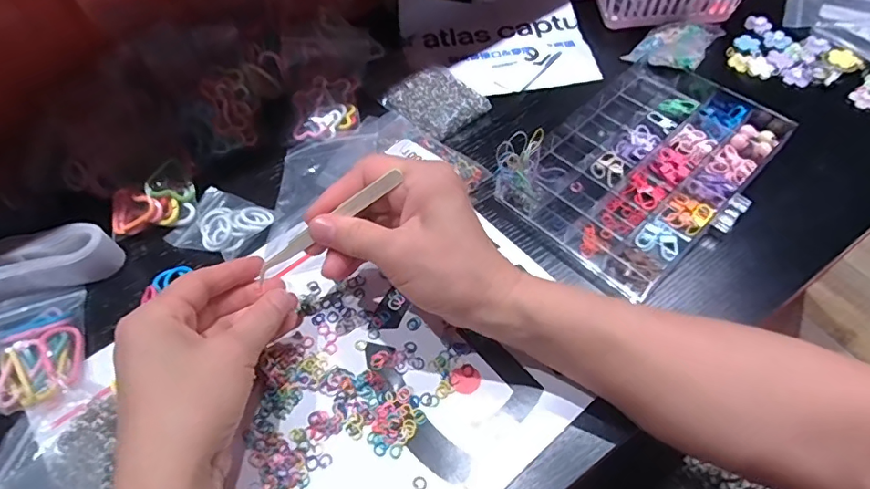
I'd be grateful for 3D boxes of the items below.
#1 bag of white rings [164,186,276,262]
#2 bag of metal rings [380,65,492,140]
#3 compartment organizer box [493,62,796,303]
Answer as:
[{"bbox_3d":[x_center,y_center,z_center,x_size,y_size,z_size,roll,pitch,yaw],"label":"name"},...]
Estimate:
[{"bbox_3d":[-0.167,-0.017,0.399,0.069,0.019,0.058,20,60,15],"label":"bag of white rings"},{"bbox_3d":[0.001,-0.132,0.462,0.067,0.014,0.078,-33,62,-17],"label":"bag of metal rings"},{"bbox_3d":[0.169,-0.067,0.412,0.147,0.031,0.212,38,66,23],"label":"compartment organizer box"}]

